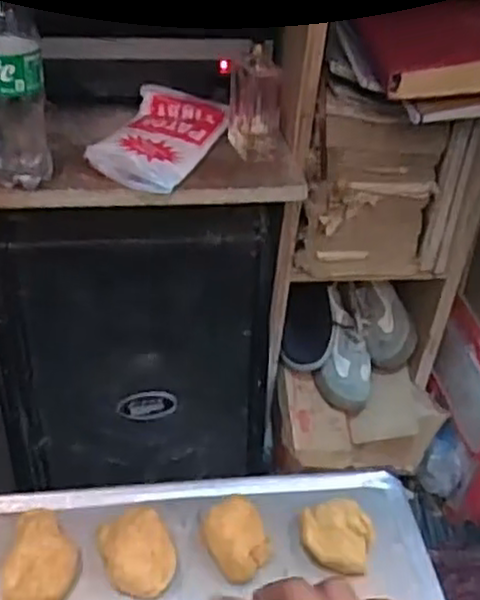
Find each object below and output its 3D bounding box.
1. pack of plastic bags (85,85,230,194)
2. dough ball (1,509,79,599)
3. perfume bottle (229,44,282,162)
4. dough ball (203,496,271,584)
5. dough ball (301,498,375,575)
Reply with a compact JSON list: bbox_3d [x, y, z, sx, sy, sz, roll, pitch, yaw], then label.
[{"bbox_3d":[-0.079,-0.168,0.747,0.100,0.021,0.192,10,37,10],"label":"pack of plastic bags"},{"bbox_3d":[-0.128,0.165,0.479,0.043,0.025,0.062,1,37,-3],"label":"dough ball"},{"bbox_3d":[0.017,-0.196,0.741,0.058,0.100,0.045,4,37,2],"label":"perfume bottle"},{"bbox_3d":[-0.003,0.161,0.502,0.040,0.020,0.051,-15,40,-22],"label":"dough ball"},{"bbox_3d":[0.067,0.163,0.512,0.049,0.025,0.043,14,38,15],"label":"dough ball"}]

